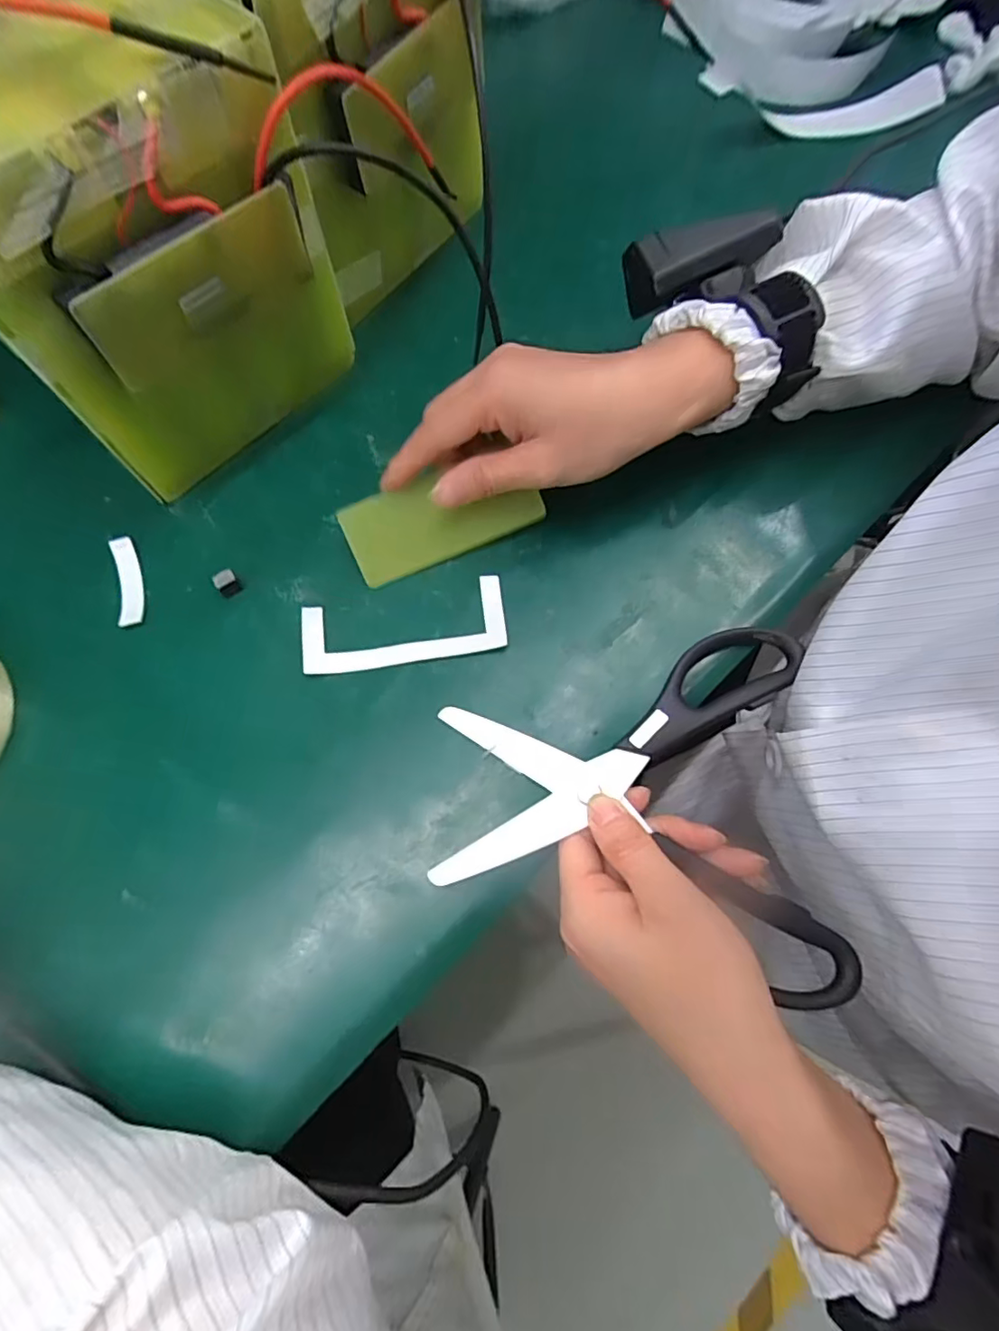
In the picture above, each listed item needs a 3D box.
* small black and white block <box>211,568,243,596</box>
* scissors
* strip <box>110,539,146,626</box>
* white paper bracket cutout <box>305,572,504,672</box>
[{"bbox_3d":[-0.135,-0.041,0.283,0.010,0.011,0.008,-41,76,-12],"label":"small black and white block"},{"bbox_3d":[0.055,0.054,0.243,0.159,0.017,0.151,1,72,0],"label":"scissors"},{"bbox_3d":[-0.187,-0.042,0.286,0.012,0.005,0.049,-16,72,-5],"label":"strip"},{"bbox_3d":[-0.047,-0.019,0.277,0.098,0.006,0.037,-9,77,-2],"label":"white paper bracket cutout"}]

